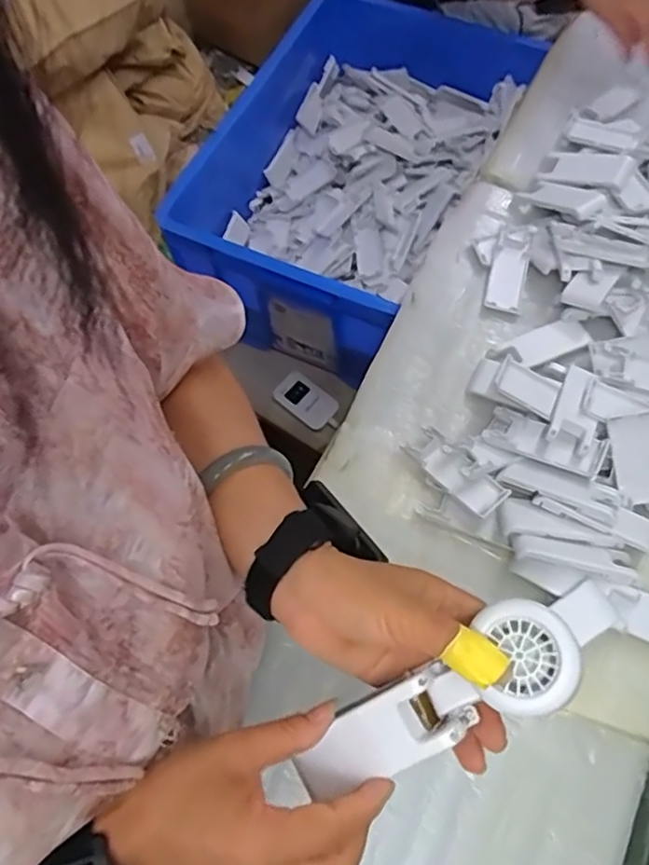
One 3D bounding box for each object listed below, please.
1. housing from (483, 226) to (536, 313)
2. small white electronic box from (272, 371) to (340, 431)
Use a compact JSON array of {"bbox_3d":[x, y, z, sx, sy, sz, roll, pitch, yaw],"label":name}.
[{"bbox_3d":[0.198,-0.177,0.655,0.037,0.014,0.105,14,69,7],"label":"housing"},{"bbox_3d":[-0.027,-0.048,0.901,0.090,0.009,0.062,32,72,15],"label":"small white electronic box"}]

